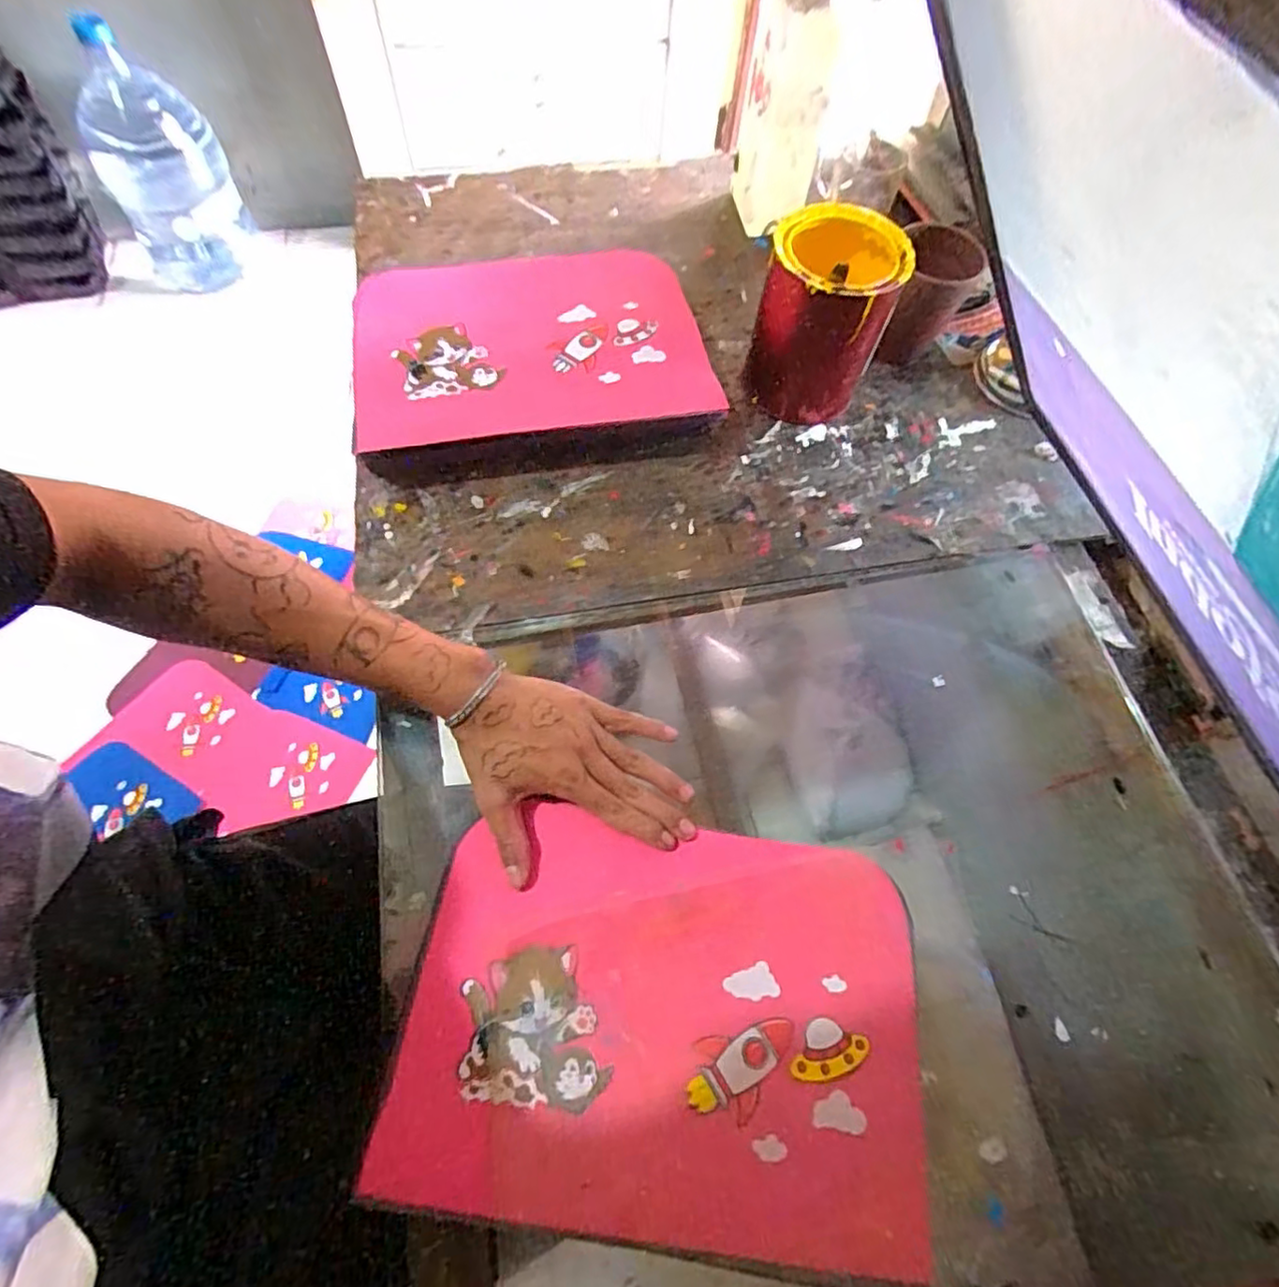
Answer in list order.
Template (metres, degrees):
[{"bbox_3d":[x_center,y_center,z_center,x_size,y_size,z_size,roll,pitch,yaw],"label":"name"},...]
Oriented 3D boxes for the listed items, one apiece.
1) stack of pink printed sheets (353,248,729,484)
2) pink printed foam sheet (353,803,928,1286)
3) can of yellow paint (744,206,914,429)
[{"bbox_3d":[-0.100,-0.257,0.595,0.310,0.067,0.225,-12,65,-8],"label":"stack of pink printed sheets"},{"bbox_3d":[0.015,0.222,0.386,0.295,0.010,0.210,8,64,2],"label":"pink printed foam sheet"},{"bbox_3d":[0.162,-0.287,0.577,0.105,0.147,0.102,1,64,-2],"label":"can of yellow paint"}]

